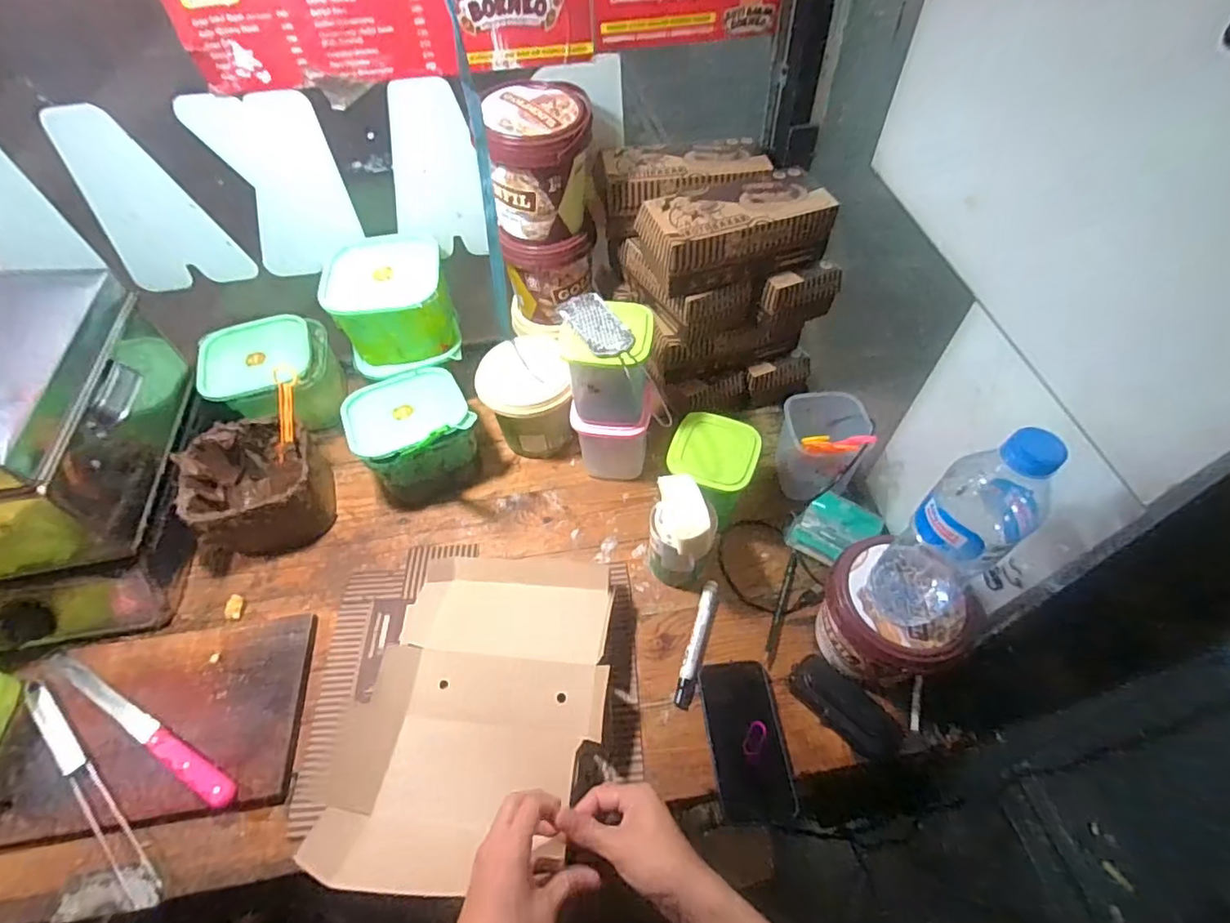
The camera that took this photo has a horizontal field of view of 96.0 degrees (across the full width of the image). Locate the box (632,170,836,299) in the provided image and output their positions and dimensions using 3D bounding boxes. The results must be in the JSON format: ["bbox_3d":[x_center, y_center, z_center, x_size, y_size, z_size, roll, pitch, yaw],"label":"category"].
[{"bbox_3d":[0.141,-0.272,0.649,0.206,0.078,0.089,-16,56,-10],"label":"box"}]

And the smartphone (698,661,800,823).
[{"bbox_3d":[0.135,0.280,0.564,0.074,0.013,0.143,-6,55,-3],"label":"smartphone"}]

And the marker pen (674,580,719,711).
[{"bbox_3d":[0.093,0.201,0.621,0.018,0.016,0.145,15,56,11],"label":"marker pen"}]

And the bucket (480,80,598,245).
[{"bbox_3d":[-0.082,-0.344,0.651,0.111,0.139,0.139,-4,55,-2],"label":"bucket"}]

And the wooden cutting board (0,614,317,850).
[{"bbox_3d":[-0.493,0.275,0.590,0.308,0.020,0.194,-6,55,-4],"label":"wooden cutting board"}]

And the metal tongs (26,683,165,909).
[{"bbox_3d":[-0.533,0.319,0.557,0.295,0.018,0.035,38,63,24],"label":"metal tongs"}]

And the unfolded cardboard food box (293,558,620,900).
[{"bbox_3d":[-0.141,0.255,0.597,0.259,0.066,0.341,6,55,5],"label":"unfolded cardboard food box"}]

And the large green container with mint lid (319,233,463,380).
[{"bbox_3d":[-0.302,-0.217,0.757,0.148,0.110,0.164,-12,56,-8],"label":"large green container with mint lid"}]

